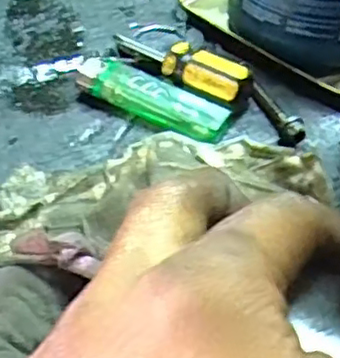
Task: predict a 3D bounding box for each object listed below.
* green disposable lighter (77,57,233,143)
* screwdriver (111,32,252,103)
[{"bbox_3d":[-0.009,-0.040,0.326,0.078,0.010,0.021,26,53,22],"label":"green disposable lighter"},{"bbox_3d":[0.003,-0.059,0.336,0.079,0.017,0.020,30,55,25],"label":"screwdriver"}]

